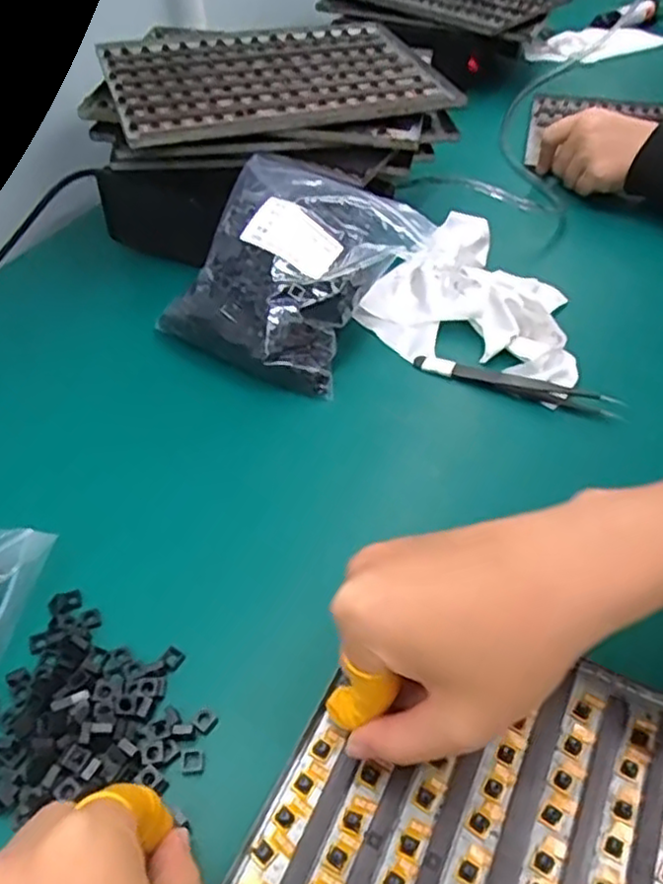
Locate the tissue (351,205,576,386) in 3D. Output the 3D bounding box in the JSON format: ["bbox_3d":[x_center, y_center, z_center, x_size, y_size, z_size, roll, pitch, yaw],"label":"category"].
[{"bbox_3d":[0.097,-0.121,0.503,0.141,0.032,0.199,7,47,7],"label":"tissue"}]

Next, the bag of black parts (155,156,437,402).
[{"bbox_3d":[-0.024,-0.120,0.471,0.124,0.076,0.148,23,51,21],"label":"bag of black parts"}]

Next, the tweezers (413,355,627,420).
[{"bbox_3d":[0.116,-0.040,0.438,0.129,0.013,0.012,18,49,16],"label":"tweezers"}]

